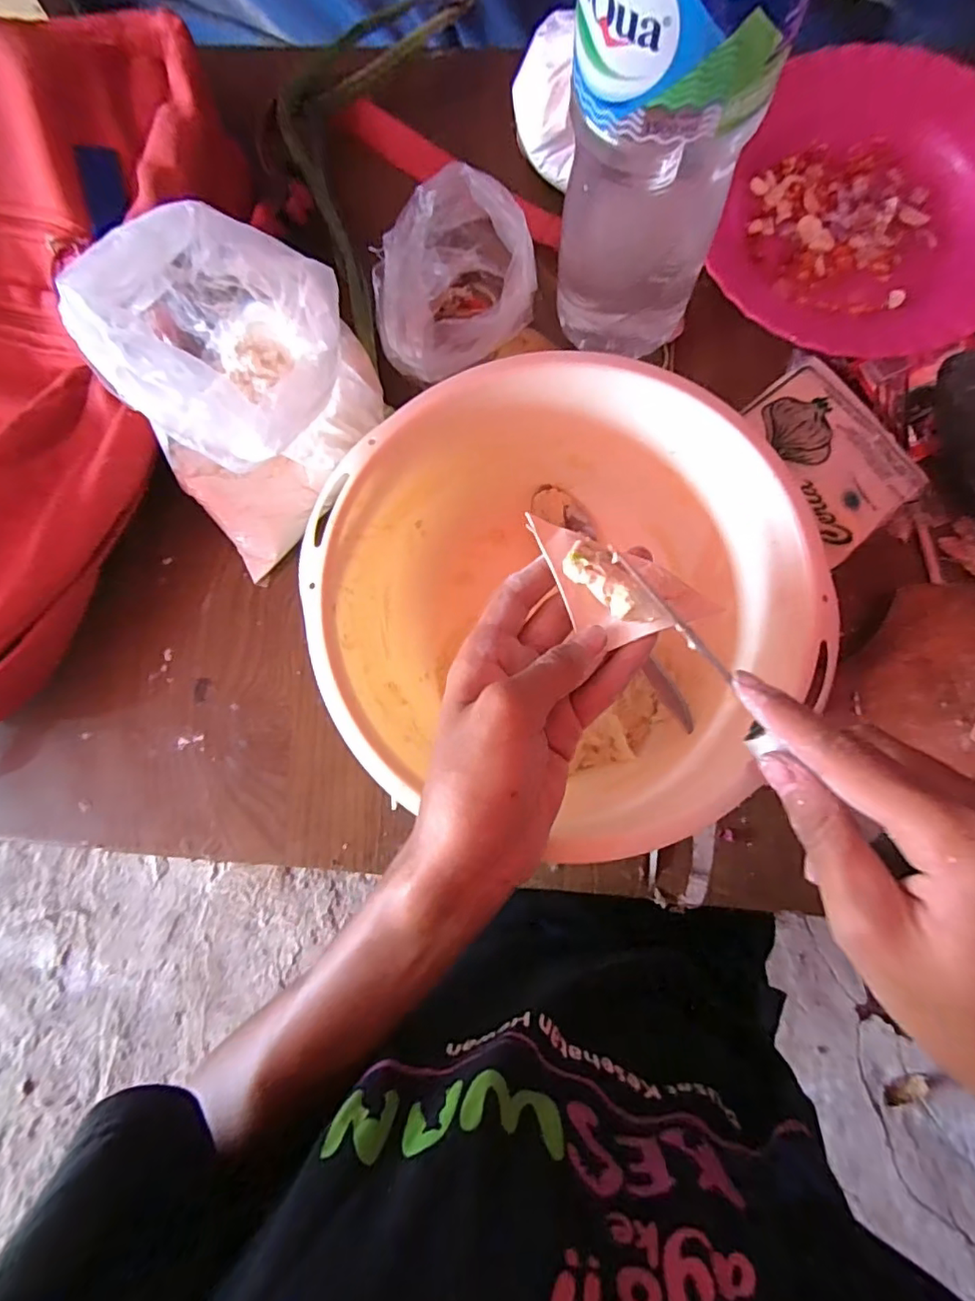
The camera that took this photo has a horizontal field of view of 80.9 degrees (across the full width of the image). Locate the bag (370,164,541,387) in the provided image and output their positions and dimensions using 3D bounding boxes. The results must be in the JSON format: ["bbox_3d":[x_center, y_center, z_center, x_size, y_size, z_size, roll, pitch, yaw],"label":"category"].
[{"bbox_3d":[-0.018,-0.217,0.350,0.104,0.074,0.090,-29,81,0],"label":"bag"}]

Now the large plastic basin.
[{"bbox_3d":[0.037,-0.028,0.323,0.242,0.095,0.220,-20,81,1],"label":"large plastic basin"}]

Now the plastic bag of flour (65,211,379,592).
[{"bbox_3d":[-0.140,-0.143,0.320,0.112,0.133,0.147,31,86,8],"label":"plastic bag of flour"}]

